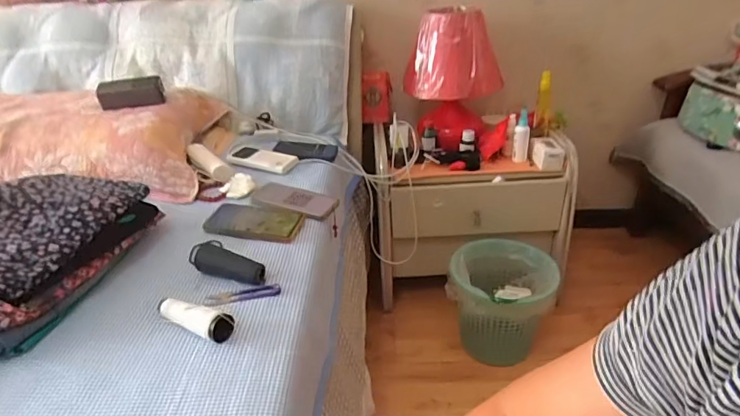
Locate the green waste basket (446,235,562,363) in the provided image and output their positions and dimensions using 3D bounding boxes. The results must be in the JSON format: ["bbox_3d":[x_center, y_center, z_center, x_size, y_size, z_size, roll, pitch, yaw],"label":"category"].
[{"bbox_3d":[0.316,0.230,1.151,0.214,0.239,0.215,-1,29,1],"label":"green waste basket"}]

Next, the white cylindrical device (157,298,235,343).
[{"bbox_3d":[-0.225,0.137,0.582,0.119,0.031,0.026,11,29,24],"label":"white cylindrical device"}]

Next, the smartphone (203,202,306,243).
[{"bbox_3d":[-0.202,0.023,0.816,0.161,0.010,0.084,7,39,10],"label":"smartphone"}]

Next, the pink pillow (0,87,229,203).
[{"bbox_3d":[-0.700,-0.144,0.994,0.680,0.147,0.359,-4,29,-3],"label":"pink pillow"}]

